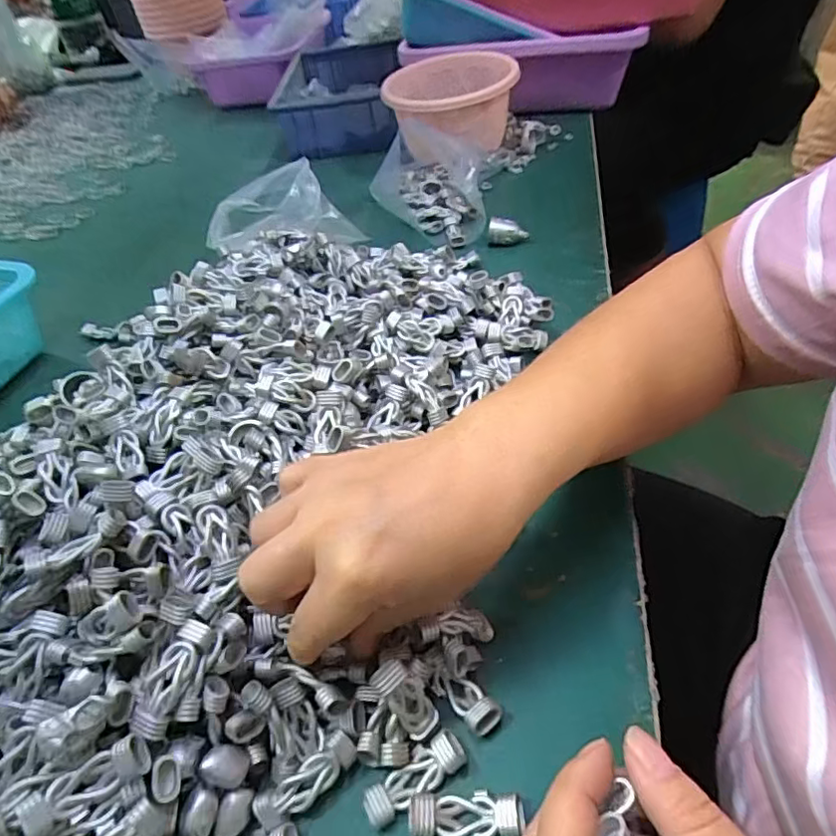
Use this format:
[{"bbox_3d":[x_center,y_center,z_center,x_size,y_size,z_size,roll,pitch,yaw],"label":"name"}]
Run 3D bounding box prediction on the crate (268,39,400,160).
[{"bbox_3d":[-0.103,-0.427,0.776,0.150,0.078,0.235,-4,46,6],"label":"crate"}]

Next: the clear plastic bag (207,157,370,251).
[{"bbox_3d":[-0.126,-0.188,0.539,0.141,0.085,0.051,-14,46,-4],"label":"clear plastic bag"}]

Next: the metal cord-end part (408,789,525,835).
[{"bbox_3d":[0.019,0.161,0.231,0.045,0.008,0.016,-5,46,5],"label":"metal cord-end part"}]

